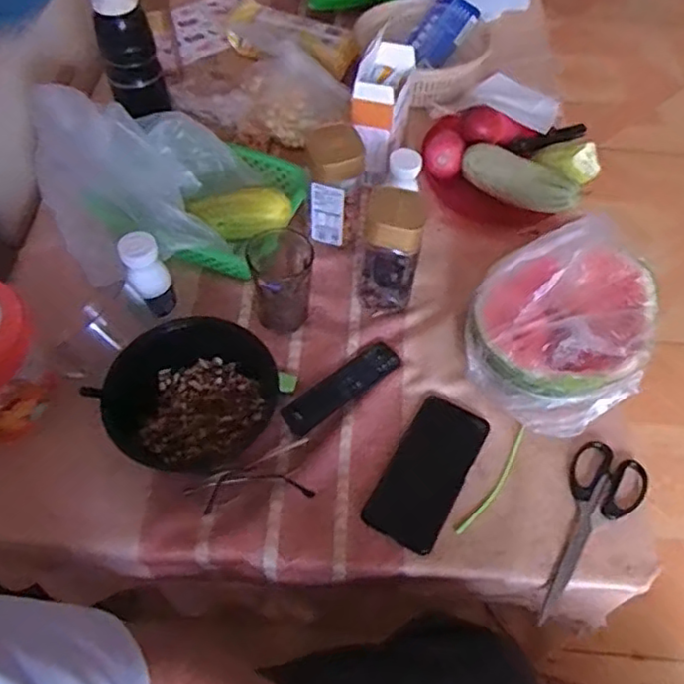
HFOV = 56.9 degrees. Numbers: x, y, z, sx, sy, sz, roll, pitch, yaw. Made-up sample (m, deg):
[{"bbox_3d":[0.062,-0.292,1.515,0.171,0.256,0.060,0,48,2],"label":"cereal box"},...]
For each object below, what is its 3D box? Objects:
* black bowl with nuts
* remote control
[{"bbox_3d":[-0.151,0.053,0.647,0.174,0.067,0.145,-36,64,-23],"label":"black bowl with nuts"},{"bbox_3d":[0.000,0.049,0.698,0.146,0.014,0.040,-36,64,-22],"label":"remote control"}]

